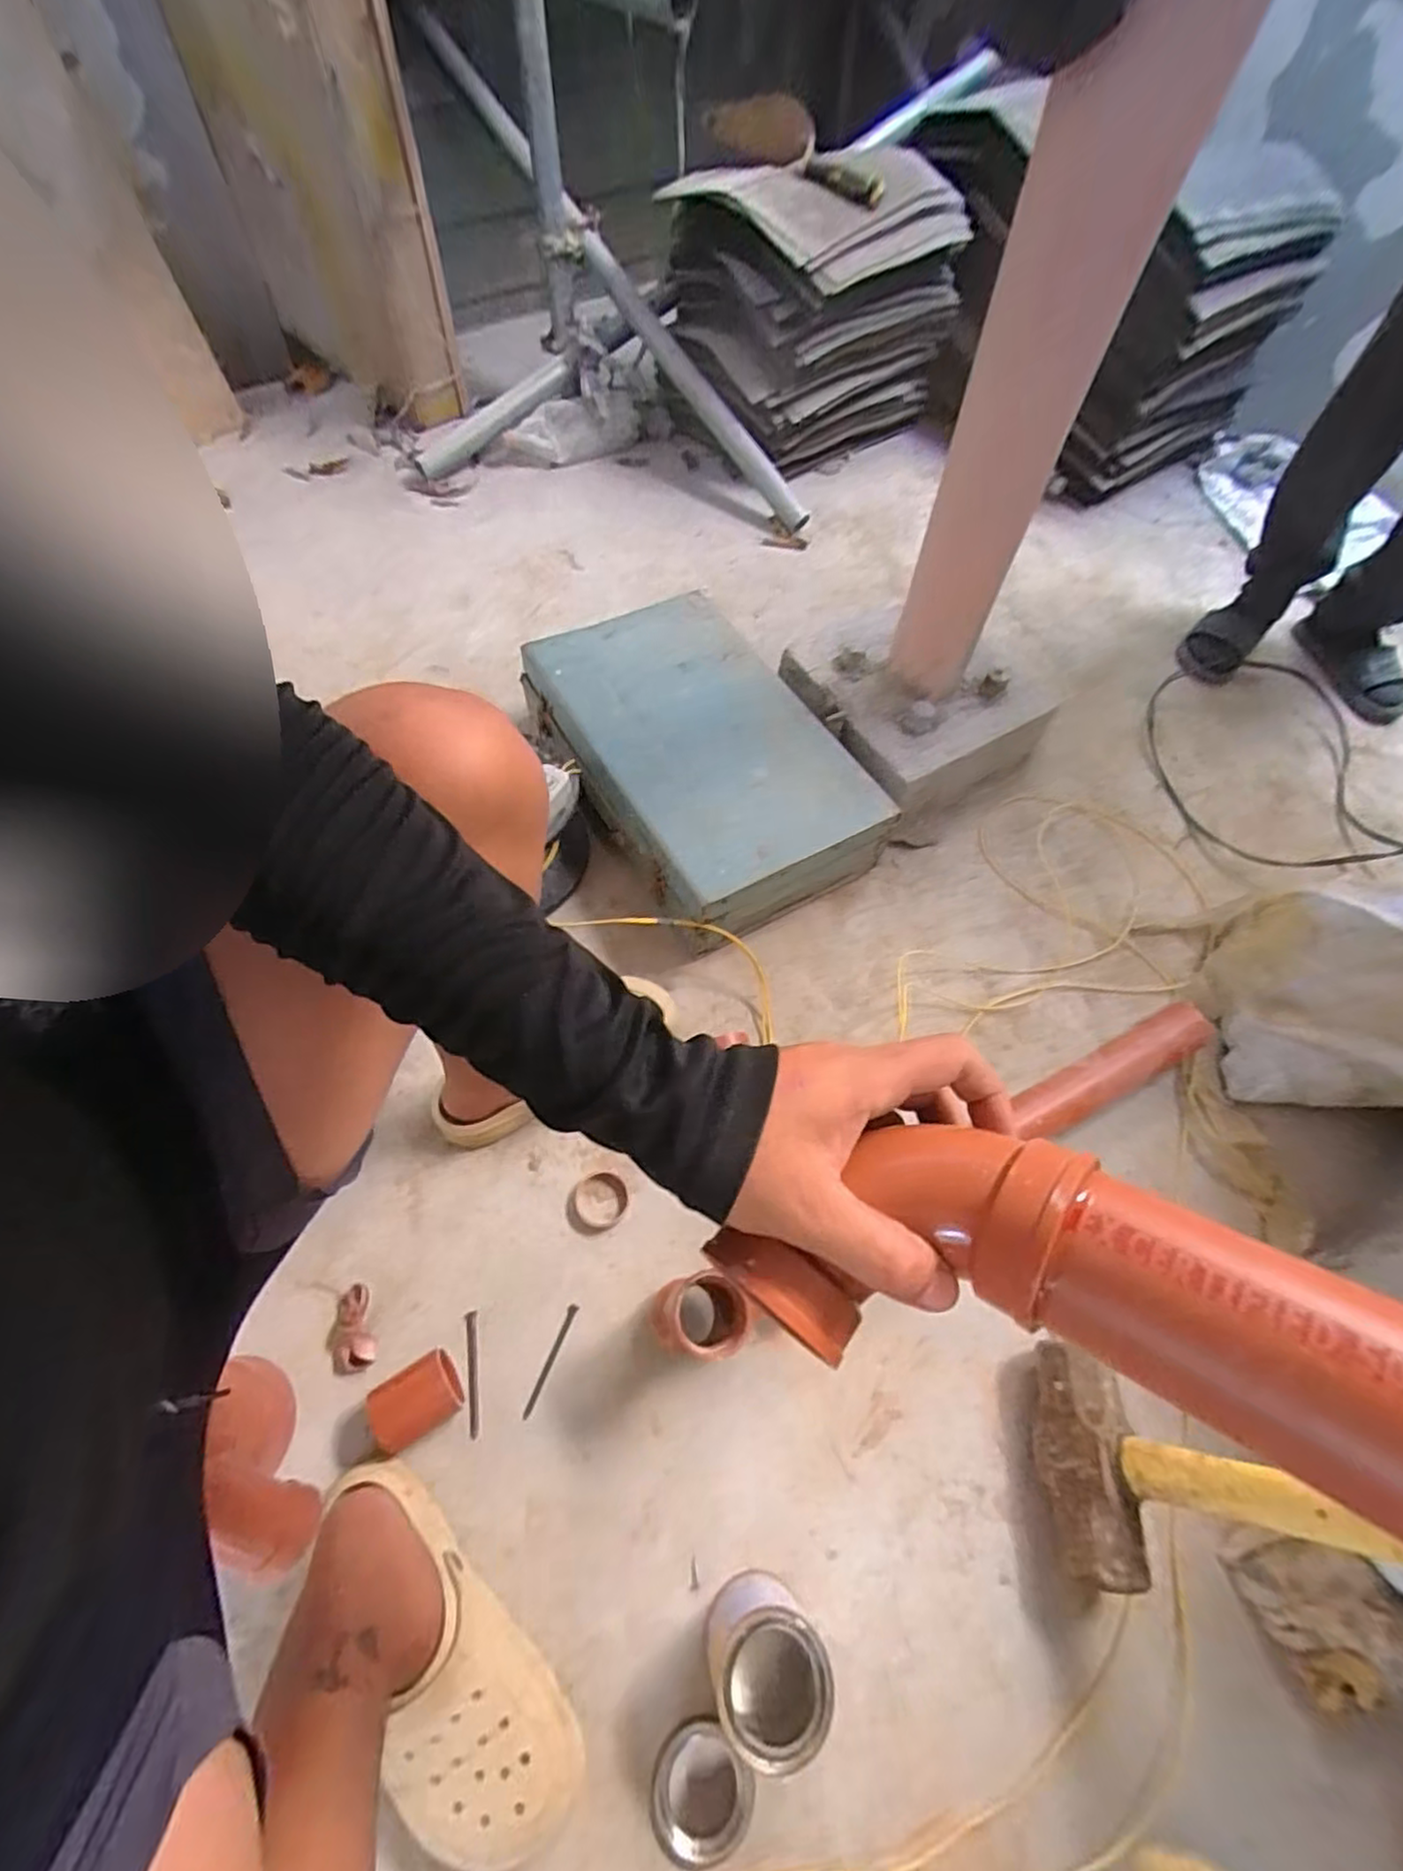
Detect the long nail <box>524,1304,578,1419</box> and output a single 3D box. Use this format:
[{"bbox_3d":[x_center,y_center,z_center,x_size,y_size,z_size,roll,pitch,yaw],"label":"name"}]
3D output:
[{"bbox_3d":[-0.145,0.410,0.666,0.008,0.004,0.100,21,63,8],"label":"long nail"}]

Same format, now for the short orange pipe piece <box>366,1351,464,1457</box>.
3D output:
[{"bbox_3d":[-0.252,0.418,0.622,0.071,0.062,0.054,-28,67,-18],"label":"short orange pipe piece"}]

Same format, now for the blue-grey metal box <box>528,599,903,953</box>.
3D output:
[{"bbox_3d":[-0.007,-0.247,0.957,0.307,0.142,0.487,-26,66,-18],"label":"blue-grey metal box"}]

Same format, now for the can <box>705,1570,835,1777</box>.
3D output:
[{"bbox_3d":[0.051,0.563,0.535,0.080,0.098,0.082,1,62,-2],"label":"can"}]

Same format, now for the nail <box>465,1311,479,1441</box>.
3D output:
[{"bbox_3d":[-0.217,0.415,0.653,0.011,0.008,0.103,-8,63,-7],"label":"nail"}]

